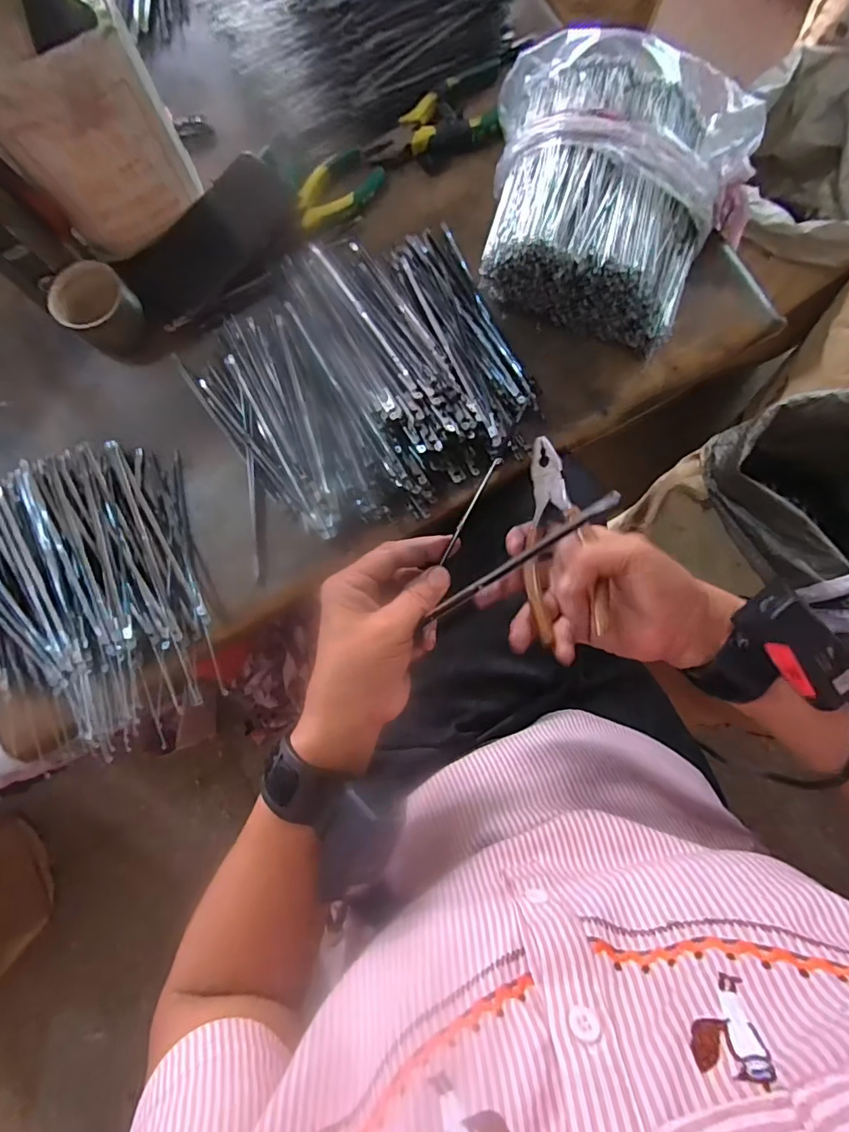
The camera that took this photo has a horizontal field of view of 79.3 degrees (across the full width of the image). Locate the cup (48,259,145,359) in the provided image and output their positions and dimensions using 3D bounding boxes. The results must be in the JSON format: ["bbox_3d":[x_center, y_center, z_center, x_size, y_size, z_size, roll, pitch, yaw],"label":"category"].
[{"bbox_3d":[-0.291,-0.230,0.463,0.066,0.040,0.059,37,85,6],"label":"cup"}]

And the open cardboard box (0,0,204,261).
[{"bbox_3d":[-0.275,-0.357,0.415,0.116,0.147,0.097,-35,83,-3],"label":"open cardboard box"}]

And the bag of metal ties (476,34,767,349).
[{"bbox_3d":[0.158,-0.315,0.435,0.238,0.085,0.205,22,83,4],"label":"bag of metal ties"}]

